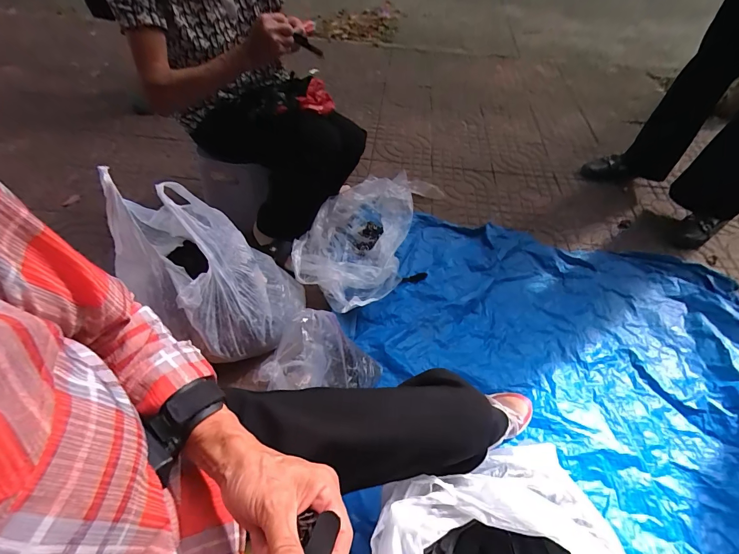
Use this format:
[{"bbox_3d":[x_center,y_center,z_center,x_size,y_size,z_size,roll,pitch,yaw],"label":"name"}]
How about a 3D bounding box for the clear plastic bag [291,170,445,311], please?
[{"bbox_3d":[-0.018,-0.113,1.036,0.294,0.192,0.432,27,54,16],"label":"clear plastic bag"}]

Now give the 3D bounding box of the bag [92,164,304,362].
[{"bbox_3d":[-0.313,-0.020,0.764,0.306,0.318,0.275,-20,56,-17],"label":"bag"}]

